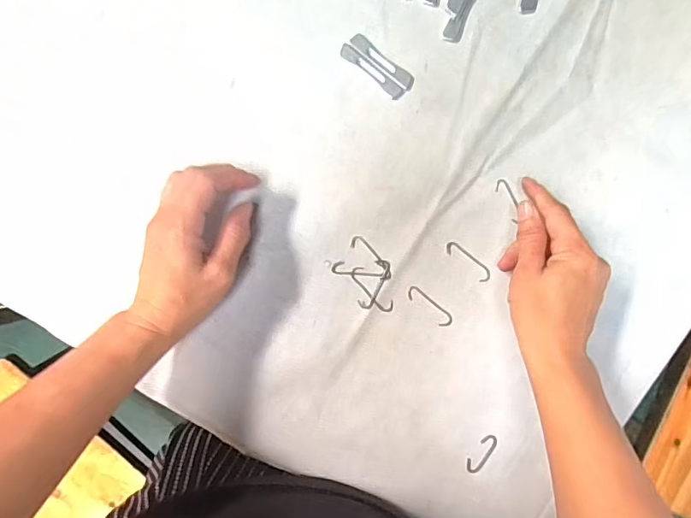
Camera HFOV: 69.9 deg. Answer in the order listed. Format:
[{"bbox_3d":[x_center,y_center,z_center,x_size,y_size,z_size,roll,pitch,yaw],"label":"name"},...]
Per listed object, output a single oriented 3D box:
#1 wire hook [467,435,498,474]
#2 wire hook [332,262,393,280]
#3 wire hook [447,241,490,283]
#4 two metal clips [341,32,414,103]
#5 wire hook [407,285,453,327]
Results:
[{"bbox_3d":[0.113,0.162,0.407,0.015,0.004,0.036,36,92,-2],"label":"wire hook"},{"bbox_3d":[0.013,0.008,0.394,0.047,0.004,0.013,6,93,-1],"label":"wire hook"},{"bbox_3d":[0.098,0.002,0.395,0.044,0.004,0.012,39,92,-2],"label":"wire hook"},{"bbox_3d":[0.025,-0.150,0.383,0.058,0.004,0.023,39,92,-2],"label":"two metal clips"},{"bbox_3d":[0.068,0.039,0.395,0.043,0.004,0.012,41,92,-2],"label":"wire hook"}]

